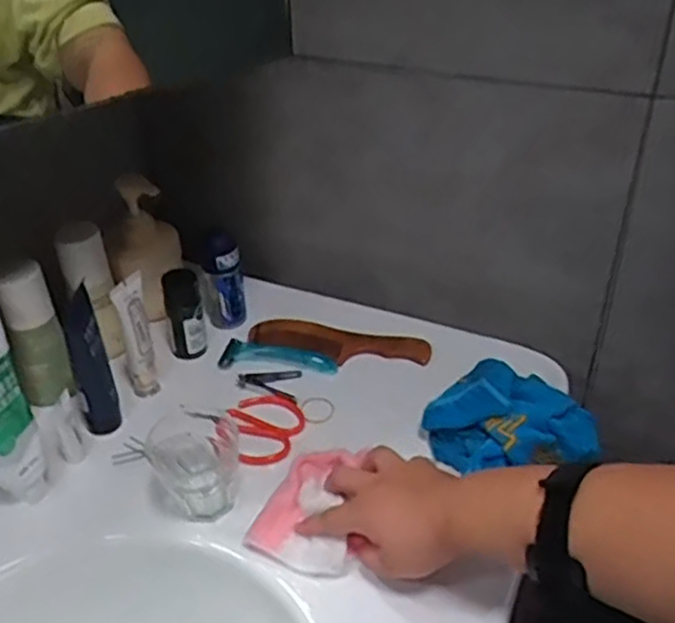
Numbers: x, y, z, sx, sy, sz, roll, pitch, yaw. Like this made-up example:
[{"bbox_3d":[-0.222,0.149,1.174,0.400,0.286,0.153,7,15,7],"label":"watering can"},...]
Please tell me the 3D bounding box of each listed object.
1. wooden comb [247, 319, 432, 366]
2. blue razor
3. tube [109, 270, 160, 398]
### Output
[{"bbox_3d":[0.002,0.028,0.759,0.180,0.013,0.045,8,38,15],"label":"wooden comb"},{"bbox_3d":[-0.058,0.039,0.744,0.116,0.021,0.032,3,37,8],"label":"blue razor"},{"bbox_3d":[-0.180,0.027,0.675,0.026,0.129,0.018,-11,37,-12],"label":"tube"}]

